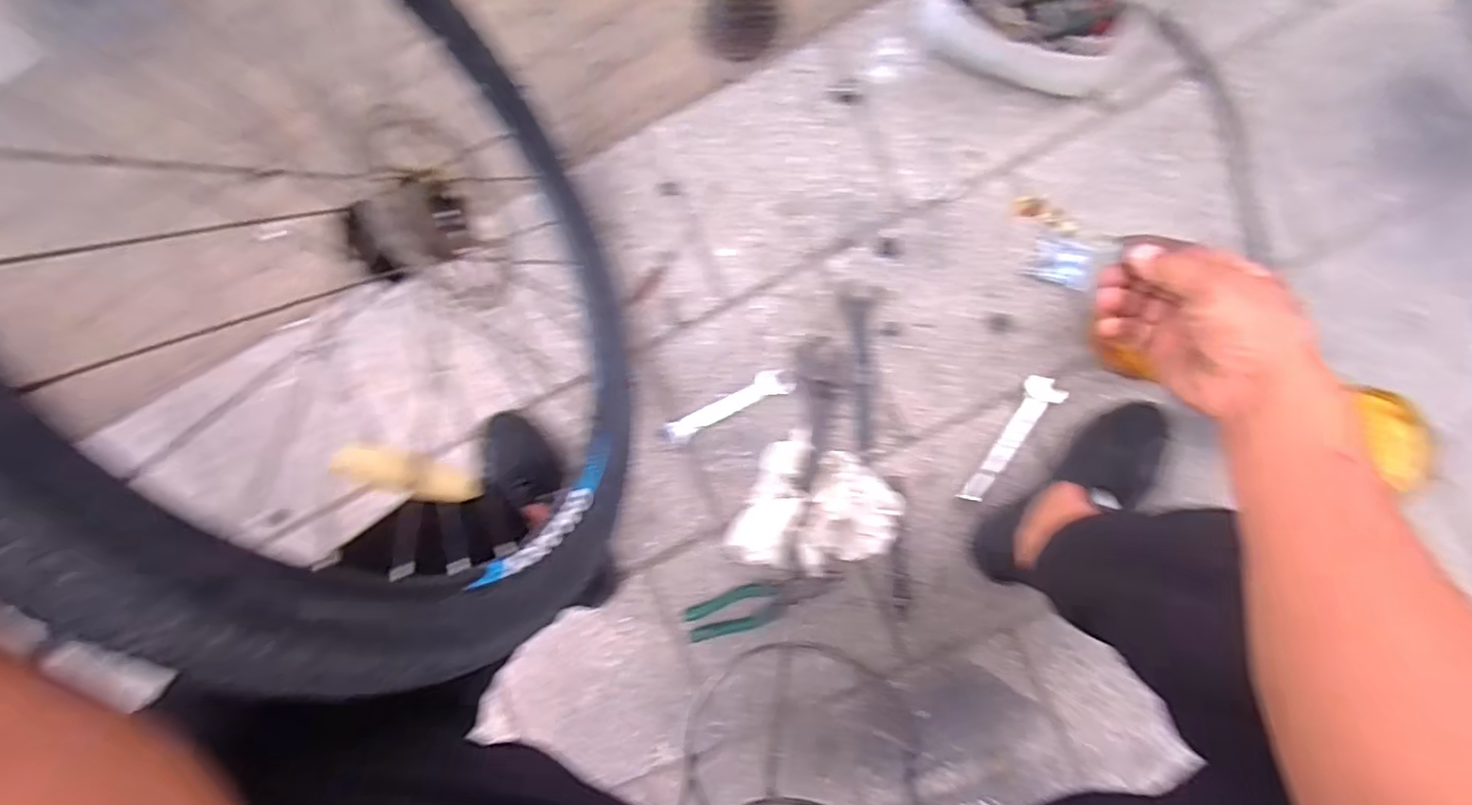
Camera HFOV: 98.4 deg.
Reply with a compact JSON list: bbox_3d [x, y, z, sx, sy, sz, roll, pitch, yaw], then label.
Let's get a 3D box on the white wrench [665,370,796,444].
[{"bbox_3d":[-0.012,0.006,0.801,0.170,0.012,0.033,-27,88,7],"label":"white wrench"}]

